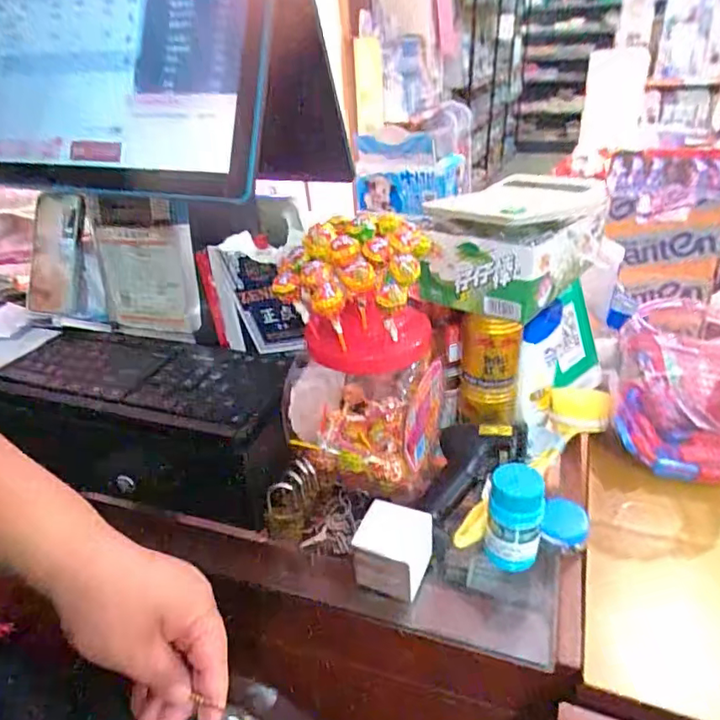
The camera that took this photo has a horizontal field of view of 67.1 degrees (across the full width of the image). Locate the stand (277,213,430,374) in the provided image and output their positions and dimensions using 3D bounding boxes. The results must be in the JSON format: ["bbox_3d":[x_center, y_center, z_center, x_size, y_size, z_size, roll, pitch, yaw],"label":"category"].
[{"bbox_3d":[-0.002,-0.056,0.501,0.129,0.137,0.120,-1,30,4],"label":"stand"}]

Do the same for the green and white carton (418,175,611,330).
[{"bbox_3d":[0.165,-0.128,0.591,0.124,0.101,0.193,21,38,35],"label":"green and white carton"}]

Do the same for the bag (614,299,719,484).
[{"bbox_3d":[0.347,0.036,0.575,0.124,0.154,0.107,7,32,18],"label":"bag"}]

